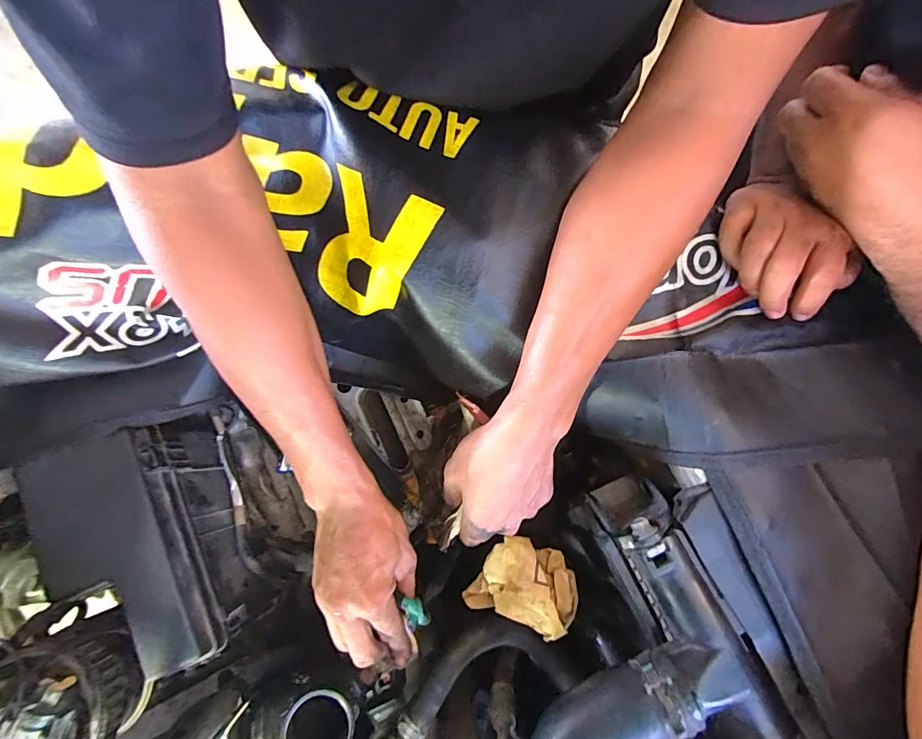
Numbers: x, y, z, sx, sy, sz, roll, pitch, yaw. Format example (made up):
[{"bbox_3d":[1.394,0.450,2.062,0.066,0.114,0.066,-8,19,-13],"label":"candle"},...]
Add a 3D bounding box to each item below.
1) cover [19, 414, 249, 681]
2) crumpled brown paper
[{"bbox_3d":[-0.289,0.161,0.389,0.139,0.098,0.202,-17,80,-2],"label":"cover"},{"bbox_3d":[0.058,0.196,0.386,0.095,0.051,0.074,13,80,3],"label":"crumpled brown paper"}]

